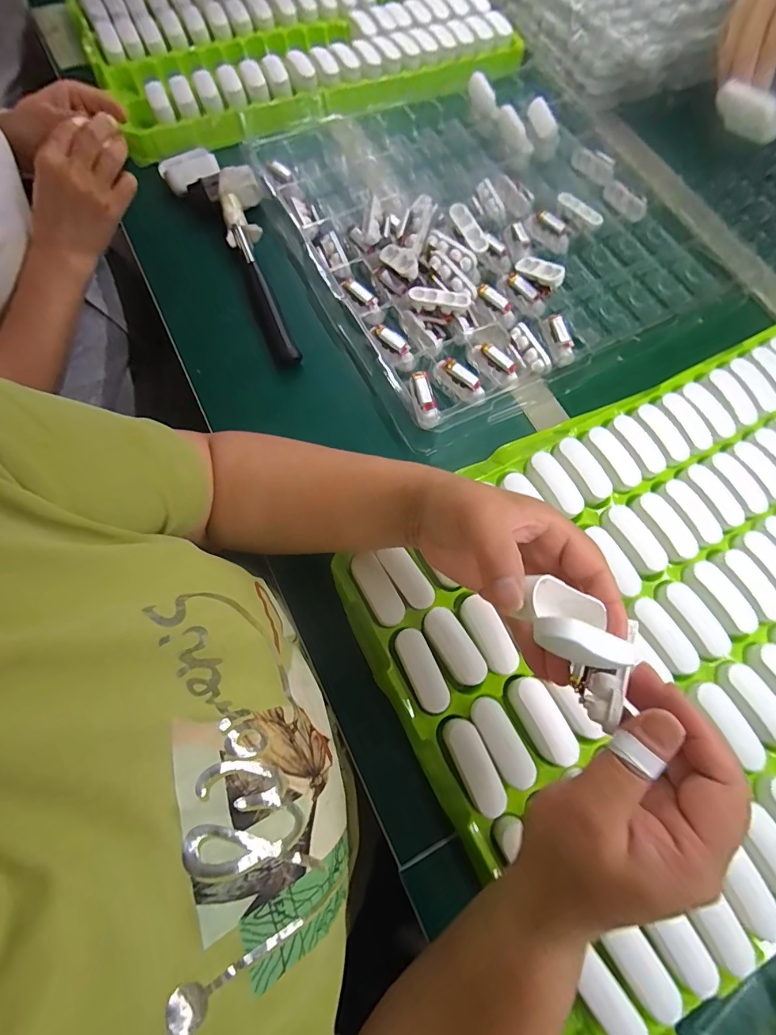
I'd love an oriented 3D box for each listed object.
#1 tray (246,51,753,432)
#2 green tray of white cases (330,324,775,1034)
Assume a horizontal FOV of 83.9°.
[{"bbox_3d":[0.114,-0.379,0.517,0.459,0.037,0.499,-28,74,-11],"label":"tray"},{"bbox_3d":[0.284,0.069,0.376,0.576,0.038,0.411,-26,75,-10],"label":"green tray of white cases"}]

